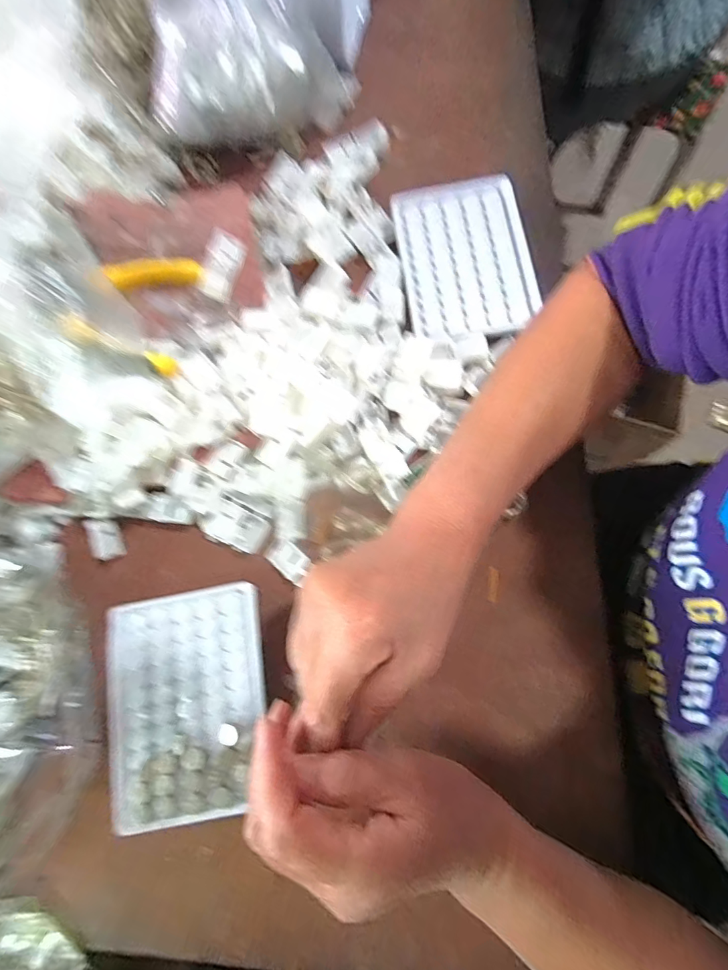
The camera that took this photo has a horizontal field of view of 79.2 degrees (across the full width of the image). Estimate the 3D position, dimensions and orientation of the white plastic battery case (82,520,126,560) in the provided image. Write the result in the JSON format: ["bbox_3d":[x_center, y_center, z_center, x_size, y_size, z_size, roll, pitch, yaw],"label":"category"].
[{"bbox_3d":[-0.185,0.038,0.318,0.015,0.020,0.029,-28,75,-2],"label":"white plastic battery case"}]

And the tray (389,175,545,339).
[{"bbox_3d":[0.079,-0.177,0.344,0.094,0.009,0.132,-9,77,2],"label":"tray"}]

